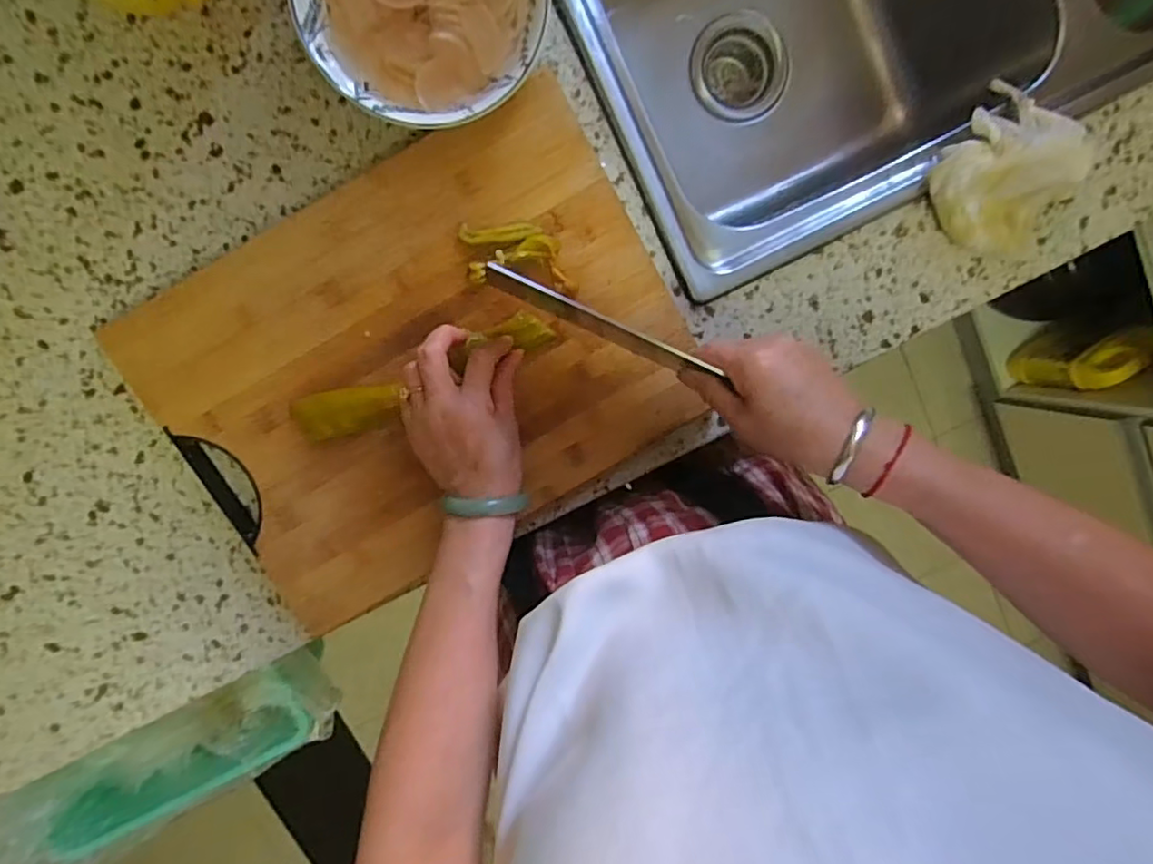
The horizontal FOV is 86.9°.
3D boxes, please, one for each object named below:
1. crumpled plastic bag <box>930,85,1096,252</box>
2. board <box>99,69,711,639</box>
[{"bbox_3d":[0.358,-0.210,0.493,0.110,0.044,0.124,38,94,-9],"label":"crumpled plastic bag"},{"bbox_3d":[-0.118,-0.052,0.488,0.402,0.032,0.292,-31,100,0],"label":"board"}]

